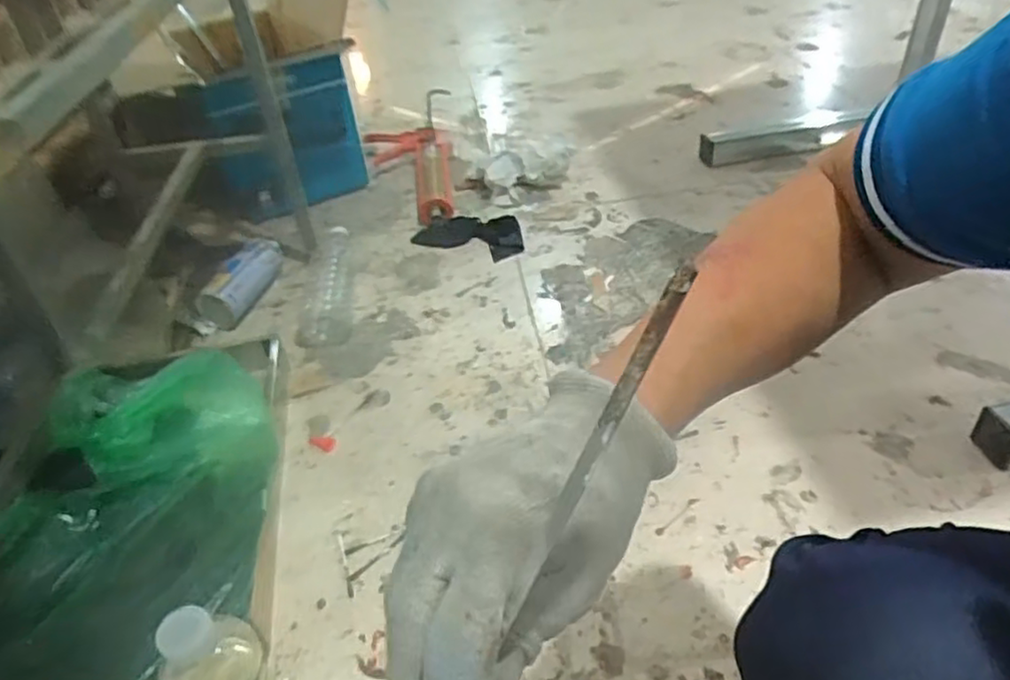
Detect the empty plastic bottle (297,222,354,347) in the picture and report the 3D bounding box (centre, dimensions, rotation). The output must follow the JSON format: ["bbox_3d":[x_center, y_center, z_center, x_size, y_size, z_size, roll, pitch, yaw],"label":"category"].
[{"bbox_3d":[-0.274,-0.090,1.061,0.077,0.055,0.258,-6,40,-1],"label":"empty plastic bottle"}]

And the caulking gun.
[{"bbox_3d":[-0.190,-0.379,1.382,0.176,0.081,0.473,-9,40,-4],"label":"caulking gun"}]

